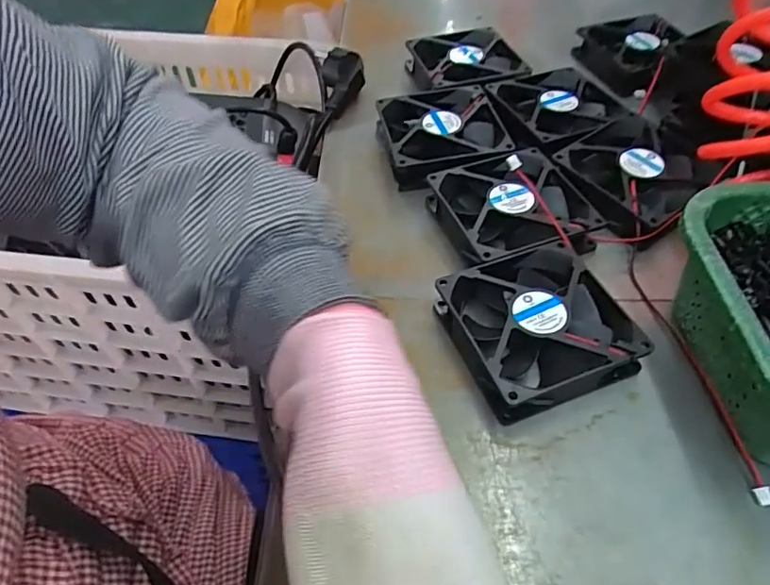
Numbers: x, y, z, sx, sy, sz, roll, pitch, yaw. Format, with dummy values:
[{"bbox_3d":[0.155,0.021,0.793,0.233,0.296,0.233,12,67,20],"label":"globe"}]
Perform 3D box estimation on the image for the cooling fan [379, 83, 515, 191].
[{"bbox_3d":[0.047,-0.128,0.452,0.092,0.035,0.104,-6,50,-5],"label":"cooling fan"}]

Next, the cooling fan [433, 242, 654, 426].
[{"bbox_3d":[0.087,0.019,0.324,0.095,0.027,0.093,-17,52,-13],"label":"cooling fan"}]

